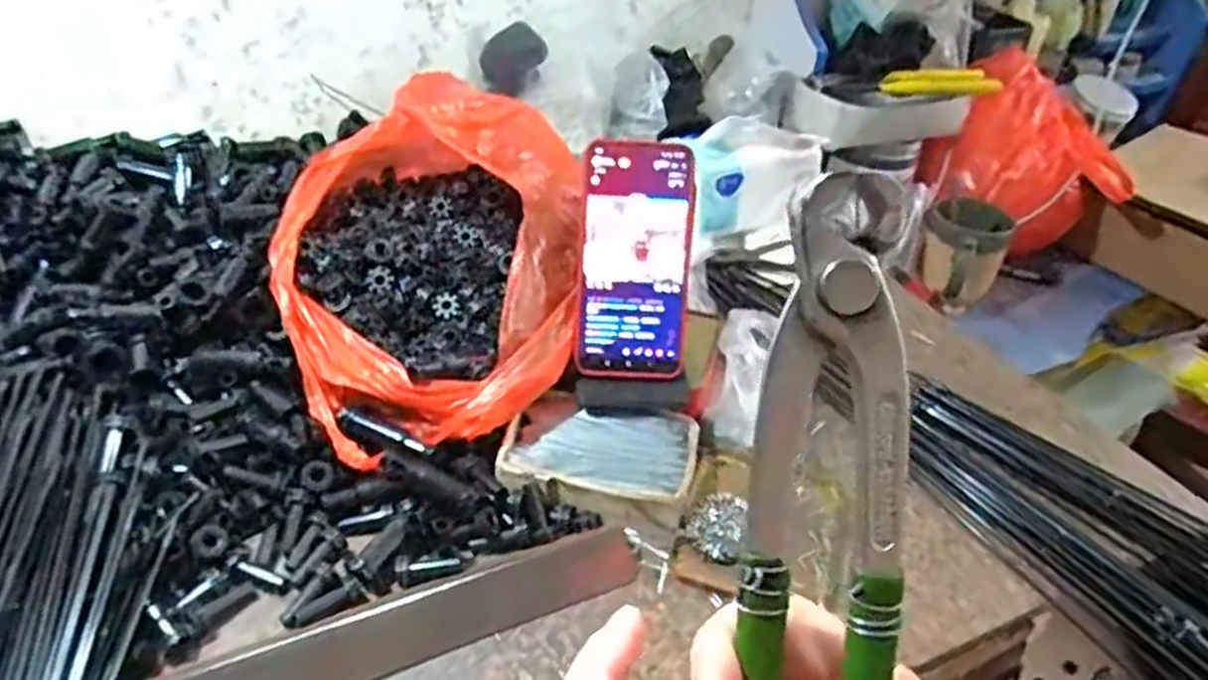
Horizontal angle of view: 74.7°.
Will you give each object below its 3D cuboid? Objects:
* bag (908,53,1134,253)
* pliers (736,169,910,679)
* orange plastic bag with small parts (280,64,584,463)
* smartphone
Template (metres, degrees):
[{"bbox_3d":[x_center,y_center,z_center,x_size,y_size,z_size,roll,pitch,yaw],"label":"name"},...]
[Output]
[{"bbox_3d":[0.462,-0.198,0.897,0.202,0.185,0.137,4,36,5],"label":"bag"},{"bbox_3d":[0.053,0.036,0.189,0.035,0.146,0.012,1,9,0],"label":"pliers"},{"bbox_3d":[-0.125,-0.071,0.578,0.216,0.147,0.267,-13,38,-18],"label":"orange plastic bag with small parts"},{"bbox_3d":[0.023,-0.056,0.554,0.082,0.162,0.009,1,6,0],"label":"smartphone"}]

